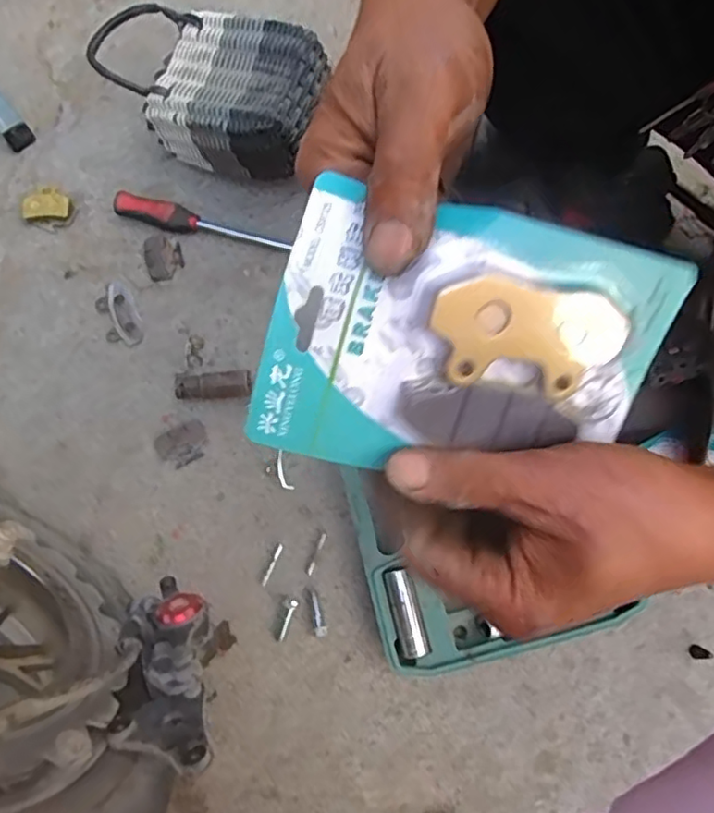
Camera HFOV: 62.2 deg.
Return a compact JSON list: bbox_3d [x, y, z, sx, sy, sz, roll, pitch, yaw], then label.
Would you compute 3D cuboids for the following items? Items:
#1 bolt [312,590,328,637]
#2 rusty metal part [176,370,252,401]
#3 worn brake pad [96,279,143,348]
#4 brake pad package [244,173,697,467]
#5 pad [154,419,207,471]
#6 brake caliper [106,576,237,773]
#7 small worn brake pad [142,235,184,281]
[{"bbox_3d":[-0.038,0.203,0.579,0.012,0.010,0.042,-14,64,-5],"label":"bolt"},{"bbox_3d":[-0.151,-0.020,0.625,0.079,0.032,0.027,-6,77,-3],"label":"rusty metal part"},{"bbox_3d":[-0.264,-0.103,0.655,0.040,0.004,0.083,-24,79,-7],"label":"worn brake pad"},{"bbox_3d":[0.042,-0.020,0.221,0.147,0.022,0.097,11,110,-9],"label":"brake pad package"},{"bbox_3d":[-0.184,0.040,0.623,0.053,0.007,0.042,-30,80,-8],"label":"pad"},{"bbox_3d":[-0.138,0.201,0.434,0.088,0.059,0.160,-37,42,14],"label":"brake caliper"},{"bbox_3d":[-0.220,-0.170,0.671,0.041,0.008,0.055,-13,78,-5],"label":"small worn brake pad"}]

